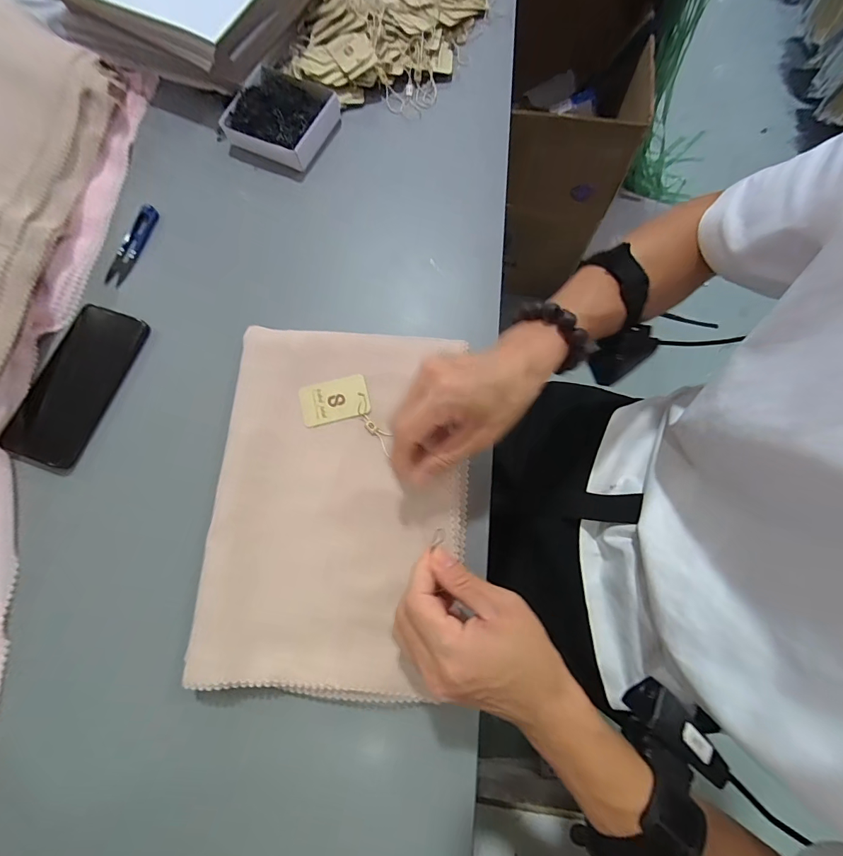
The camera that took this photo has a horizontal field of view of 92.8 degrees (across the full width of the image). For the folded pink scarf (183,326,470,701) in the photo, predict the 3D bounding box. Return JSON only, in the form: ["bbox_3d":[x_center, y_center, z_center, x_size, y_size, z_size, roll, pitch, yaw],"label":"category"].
[{"bbox_3d":[-0.069,0.057,0.355,0.210,0.024,0.311,2,75,2],"label":"folded pink scarf"}]

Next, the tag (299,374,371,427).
[{"bbox_3d":[-0.083,-0.027,0.384,0.063,0.004,0.041,-12,81,-4],"label":"tag"}]

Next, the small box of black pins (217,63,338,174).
[{"bbox_3d":[-0.169,-0.374,0.480,0.114,0.033,0.106,25,77,8],"label":"small box of black pins"}]

